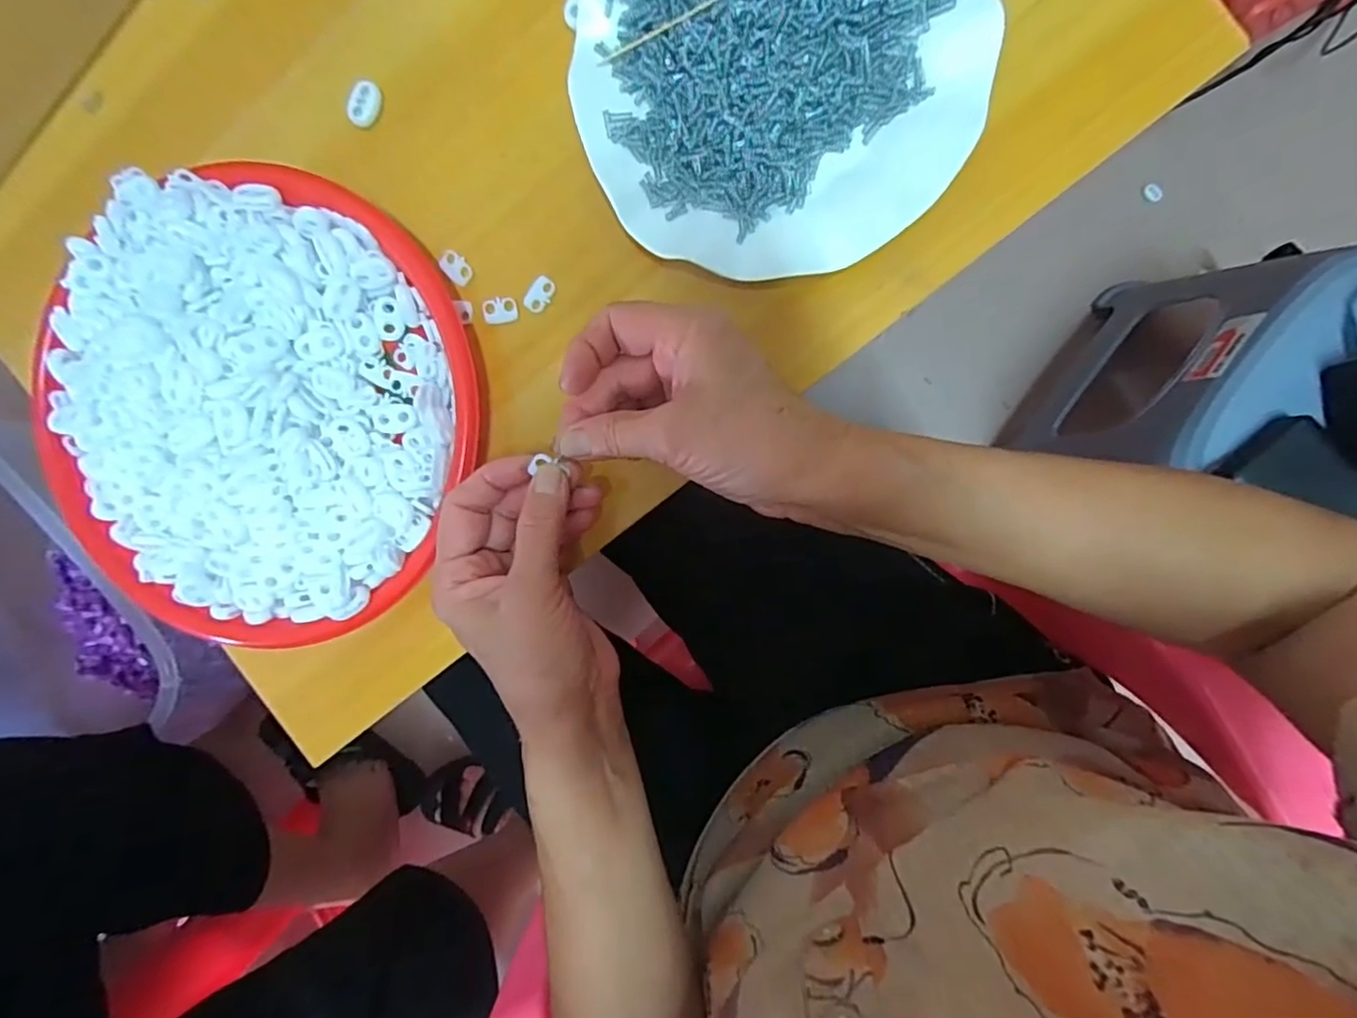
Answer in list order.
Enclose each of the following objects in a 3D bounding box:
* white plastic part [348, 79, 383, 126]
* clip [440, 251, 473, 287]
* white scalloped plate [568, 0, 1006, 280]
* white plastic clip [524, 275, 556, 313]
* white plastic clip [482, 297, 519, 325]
[{"bbox_3d":[-0.160,-0.205,0.300,0.013,0.008,0.021,20,98,4],"label":"white plastic part"},{"bbox_3d":[-0.115,-0.125,0.307,0.017,0.004,0.012,39,99,1],"label":"clip"},{"bbox_3d":[0.044,-0.197,0.266,0.176,0.026,0.172,1,96,6],"label":"white scalloped plate"},{"bbox_3d":[-0.072,-0.110,0.305,0.012,0.004,0.019,40,99,1],"label":"white plastic clip"},{"bbox_3d":[-0.093,-0.103,0.309,0.018,0.004,0.012,-6,95,7],"label":"white plastic clip"}]

